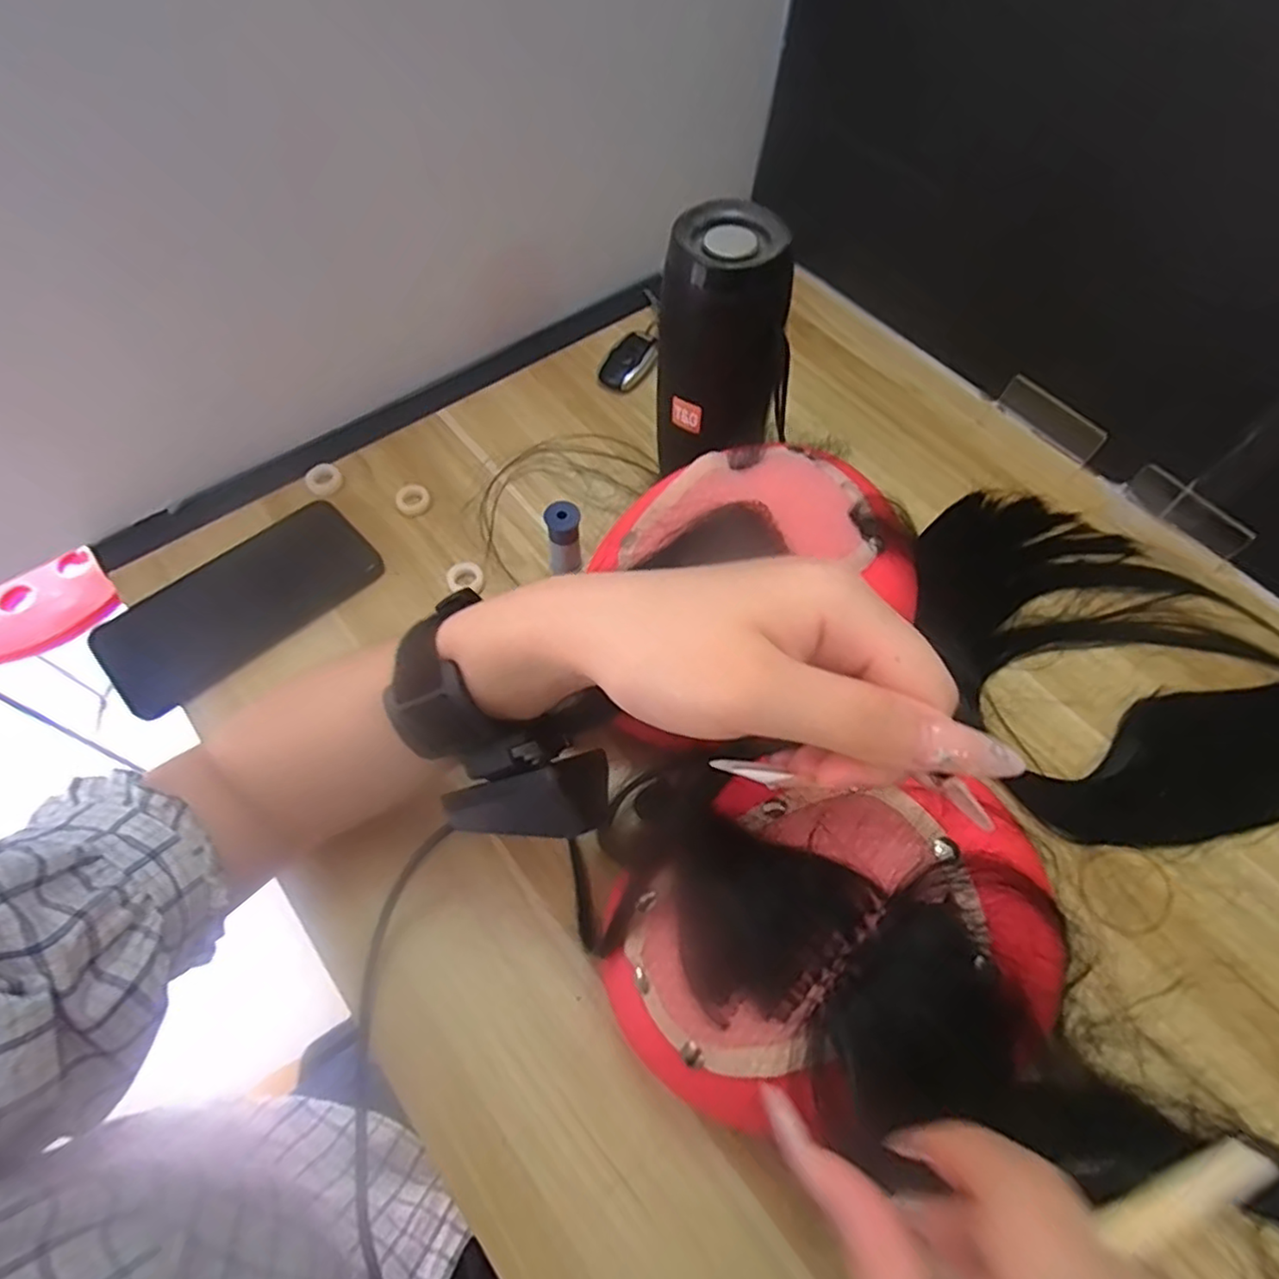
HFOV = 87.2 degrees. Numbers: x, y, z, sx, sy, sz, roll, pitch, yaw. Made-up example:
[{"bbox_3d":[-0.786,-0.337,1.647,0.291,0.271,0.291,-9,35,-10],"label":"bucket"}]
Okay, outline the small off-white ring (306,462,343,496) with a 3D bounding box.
[{"bbox_3d":[-0.221,-0.112,0.472,0.024,0.008,0.026,1,61,-2],"label":"small off-white ring"}]

